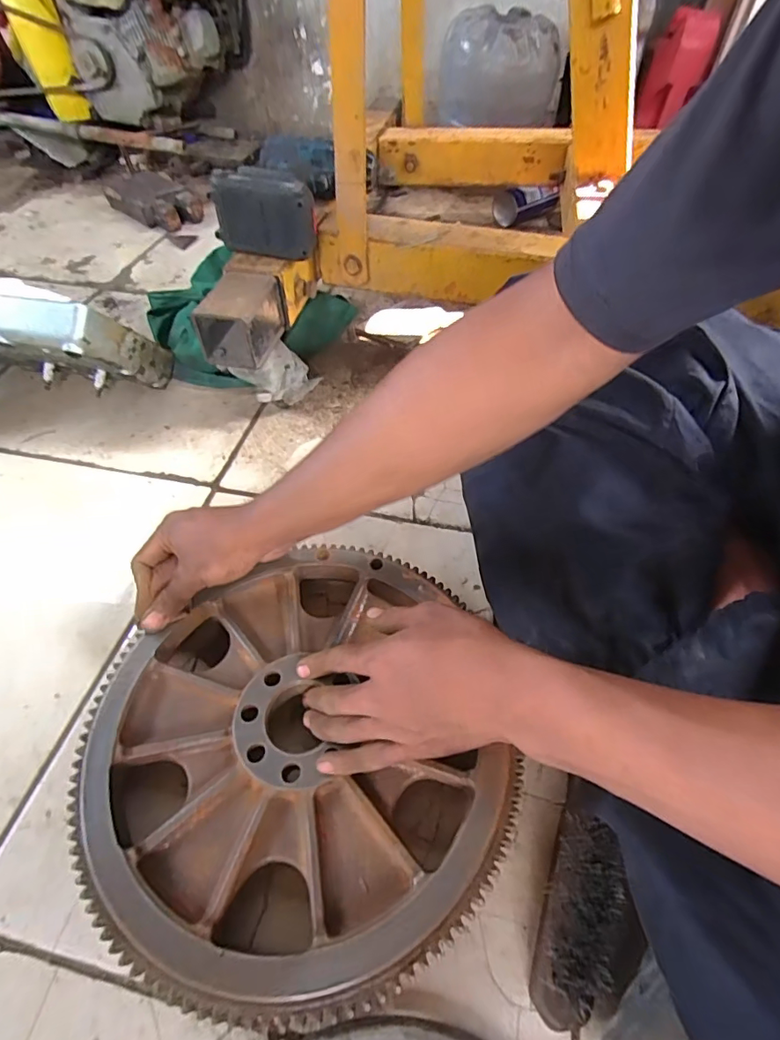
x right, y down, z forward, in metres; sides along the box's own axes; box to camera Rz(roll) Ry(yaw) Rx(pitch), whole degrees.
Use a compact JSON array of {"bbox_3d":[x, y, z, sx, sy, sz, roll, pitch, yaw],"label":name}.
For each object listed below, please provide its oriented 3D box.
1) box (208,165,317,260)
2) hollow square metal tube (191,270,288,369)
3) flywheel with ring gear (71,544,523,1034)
[{"bbox_3d":[-0.138,-0.349,0.564,0.115,0.073,0.046,7,50,6],"label":"box"},{"bbox_3d":[-0.171,-0.232,0.570,0.067,0.070,0.101,8,51,8],"label":"hollow square metal tube"},{"bbox_3d":[-0.075,0.168,0.377,0.285,0.069,0.296,-13,56,-10],"label":"flywheel with ring gear"}]

